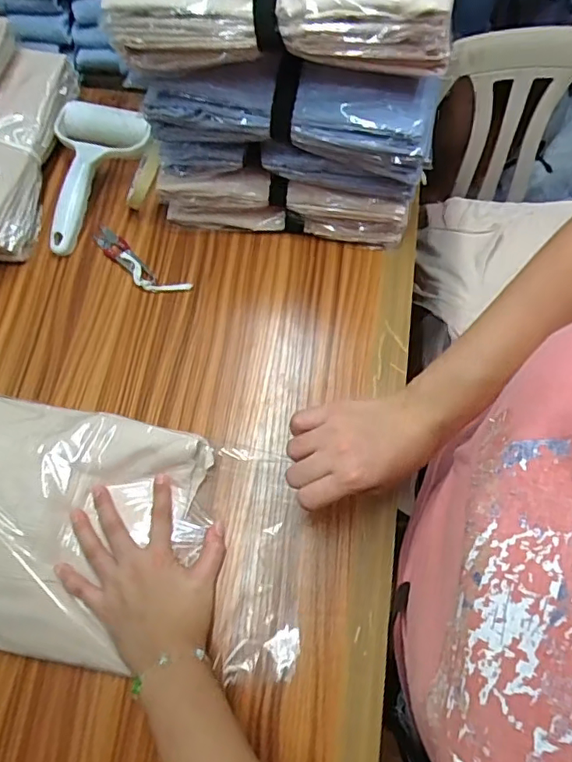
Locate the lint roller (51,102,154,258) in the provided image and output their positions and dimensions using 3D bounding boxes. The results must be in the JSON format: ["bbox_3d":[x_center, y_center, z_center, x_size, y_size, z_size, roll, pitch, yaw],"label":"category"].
[{"bbox_3d":[-0.204,-0.229,0.598,0.105,0.049,0.174,-6,67,0],"label":"lint roller"}]

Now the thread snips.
[{"bbox_3d":[-0.160,-0.125,0.572,0.125,0.008,0.033,35,73,15],"label":"thread snips"}]

